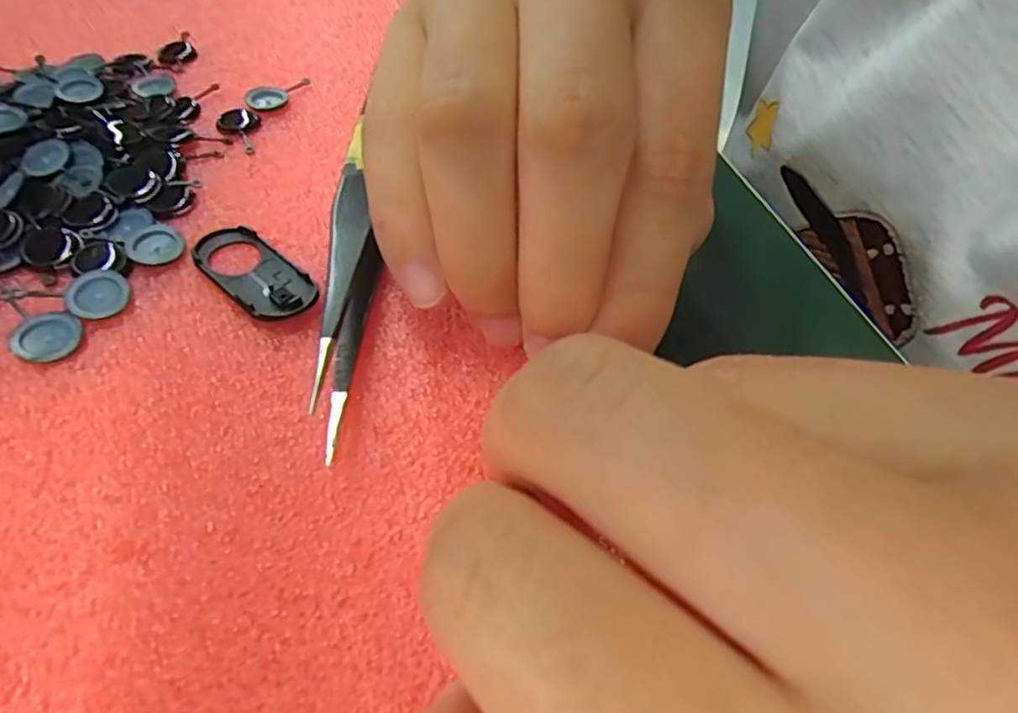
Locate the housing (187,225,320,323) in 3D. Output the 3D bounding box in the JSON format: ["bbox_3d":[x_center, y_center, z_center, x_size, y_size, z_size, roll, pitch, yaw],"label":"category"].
[{"bbox_3d":[-0.051,-0.017,0.124,0.031,0.004,0.014,38,58,22],"label":"housing"}]

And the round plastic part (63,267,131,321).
[{"bbox_3d":[-0.078,-0.012,0.117,0.010,0.004,0.010,3,52,-3],"label":"round plastic part"}]

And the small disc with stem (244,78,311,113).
[{"bbox_3d":[-0.063,-0.072,0.167,0.010,0.004,0.019,17,52,9],"label":"small disc with stem"}]

